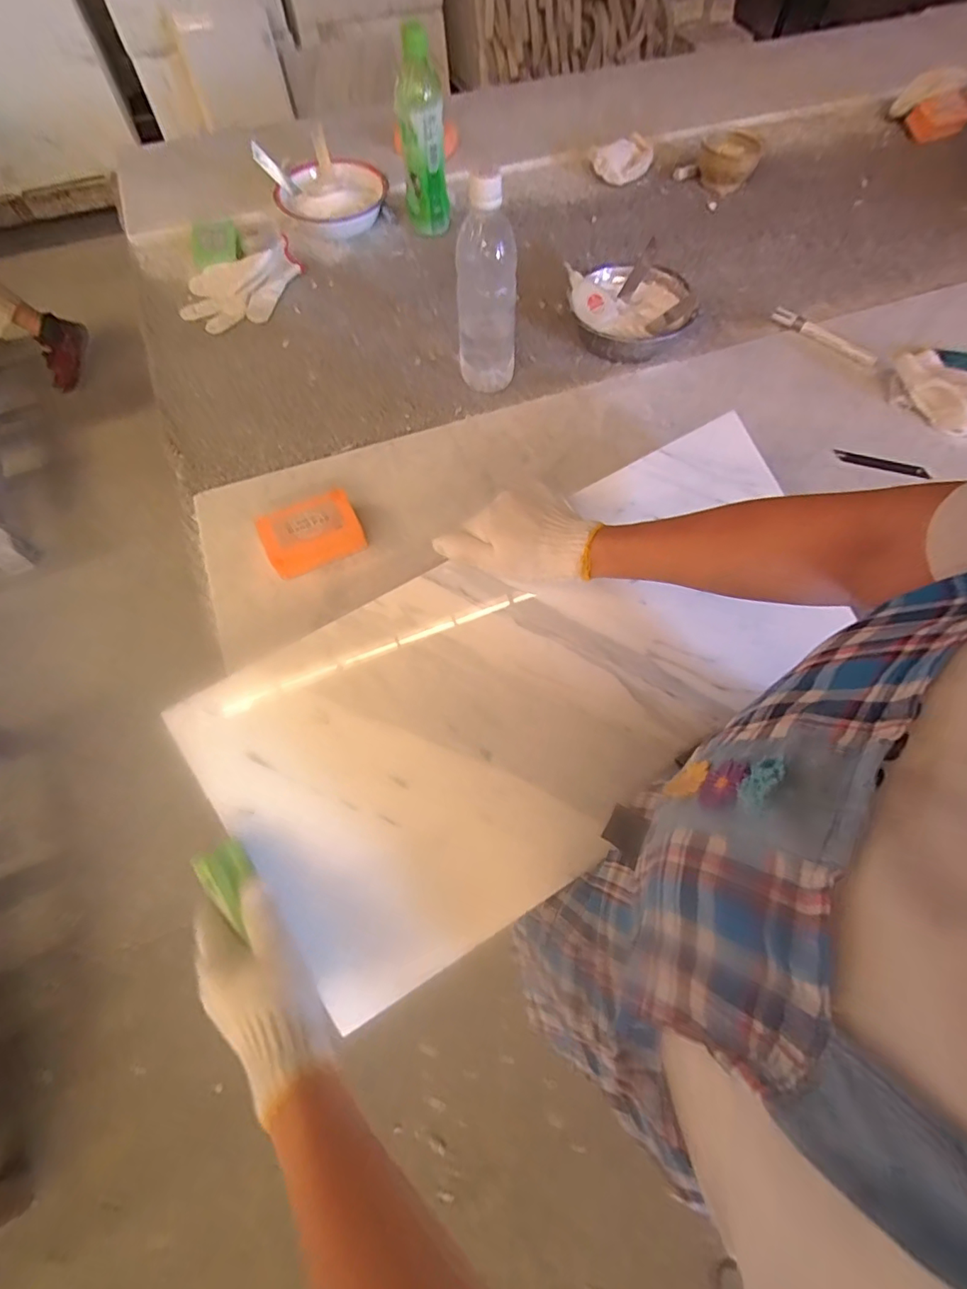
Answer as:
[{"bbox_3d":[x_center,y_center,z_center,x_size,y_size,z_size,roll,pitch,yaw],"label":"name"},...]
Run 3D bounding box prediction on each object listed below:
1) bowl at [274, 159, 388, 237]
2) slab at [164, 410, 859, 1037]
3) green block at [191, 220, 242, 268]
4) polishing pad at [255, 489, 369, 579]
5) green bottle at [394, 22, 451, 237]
[{"bbox_3d":[-0.230,-0.697,0.797,0.153,0.059,0.153,0,65,1],"label":"bowl"},{"bbox_3d":[0.057,0.033,0.461,0.579,0.014,0.300,-32,90,-10],"label":"slab"},{"bbox_3d":[-0.388,-0.584,0.736,0.069,0.018,0.102,-12,66,-5],"label":"green block"},{"bbox_3d":[-0.171,-0.111,0.505,0.093,0.024,0.063,-28,68,-12],"label":"polishing pad"},{"bbox_3d":[-0.083,-0.687,0.704,0.063,0.202,0.054,-8,65,-3],"label":"green bottle"}]

